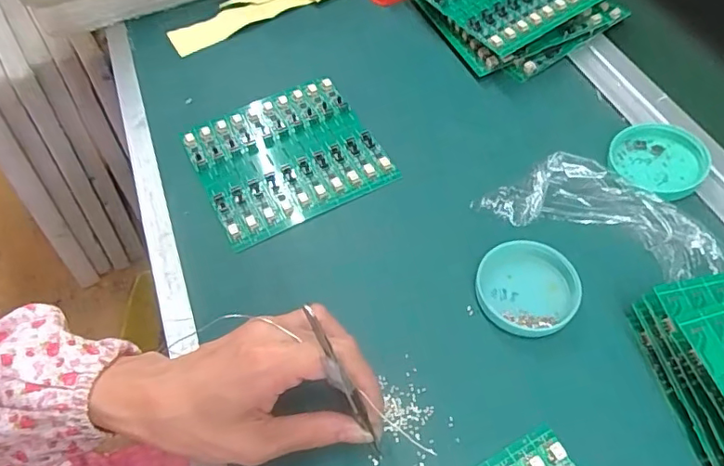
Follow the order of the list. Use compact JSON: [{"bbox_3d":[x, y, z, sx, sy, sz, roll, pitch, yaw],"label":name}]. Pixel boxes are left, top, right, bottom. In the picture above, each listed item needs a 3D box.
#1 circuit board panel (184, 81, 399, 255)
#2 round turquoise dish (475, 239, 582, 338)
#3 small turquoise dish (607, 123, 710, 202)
[{"bbox_3d":[-0.061,-0.063,0.429,0.137,0.007,0.130,-26,59,-12],"label":"circuit board panel"},{"bbox_3d":[0.109,0.036,0.351,0.062,0.012,0.062,0,57,5],"label":"round turquoise dish"},{"bbox_3d":[0.220,-0.053,0.398,0.064,0.012,0.066,-2,57,3],"label":"small turquoise dish"}]

